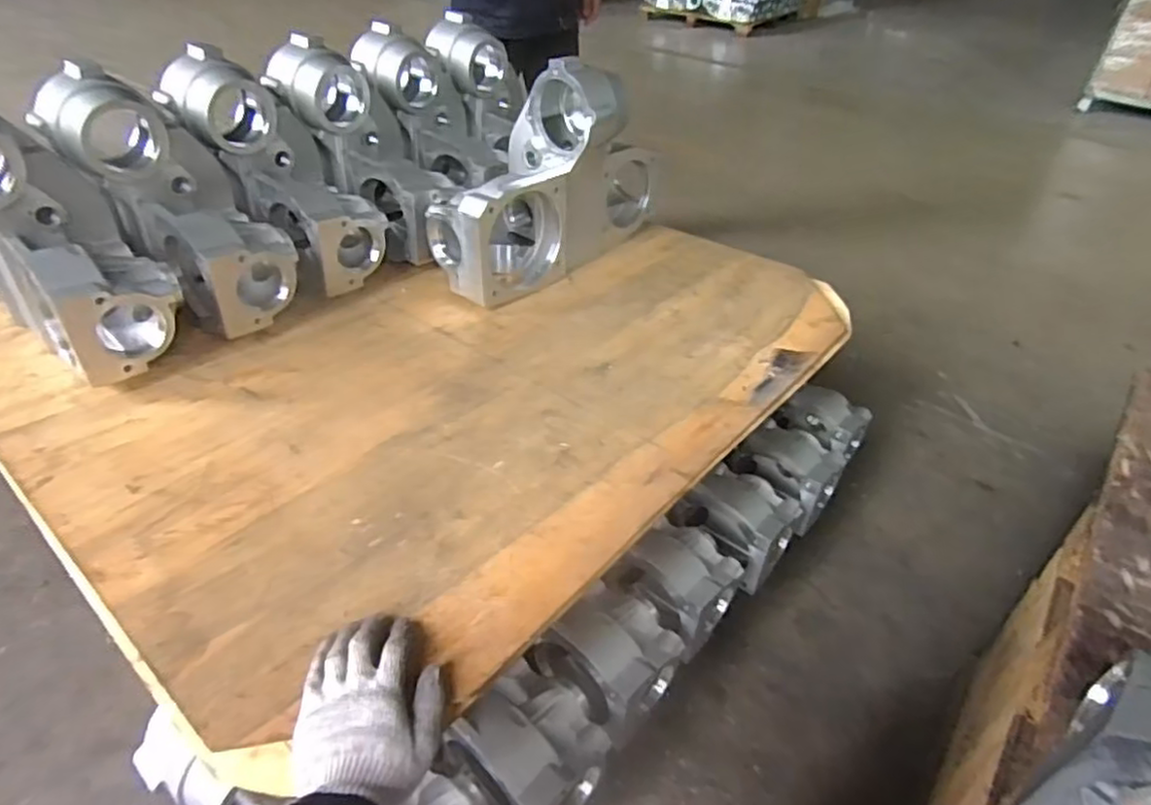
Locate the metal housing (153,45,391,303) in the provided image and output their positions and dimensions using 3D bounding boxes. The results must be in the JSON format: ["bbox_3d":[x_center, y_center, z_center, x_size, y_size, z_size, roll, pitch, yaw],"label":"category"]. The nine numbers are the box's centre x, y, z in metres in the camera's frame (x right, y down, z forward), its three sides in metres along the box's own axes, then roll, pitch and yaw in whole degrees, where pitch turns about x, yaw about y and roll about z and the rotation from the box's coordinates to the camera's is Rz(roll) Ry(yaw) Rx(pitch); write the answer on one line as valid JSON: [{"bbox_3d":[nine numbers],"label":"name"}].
[{"bbox_3d":[-0.452,-0.355,1.053,0.139,0.375,0.173,-21,25,39],"label":"metal housing"}]

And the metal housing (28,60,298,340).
[{"bbox_3d":[-0.559,-0.273,0.960,0.174,0.373,0.174,-19,24,41],"label":"metal housing"}]

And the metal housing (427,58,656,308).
[{"bbox_3d":[-0.019,-0.372,1.115,0.435,0.308,0.152,-30,50,-35],"label":"metal housing"}]

